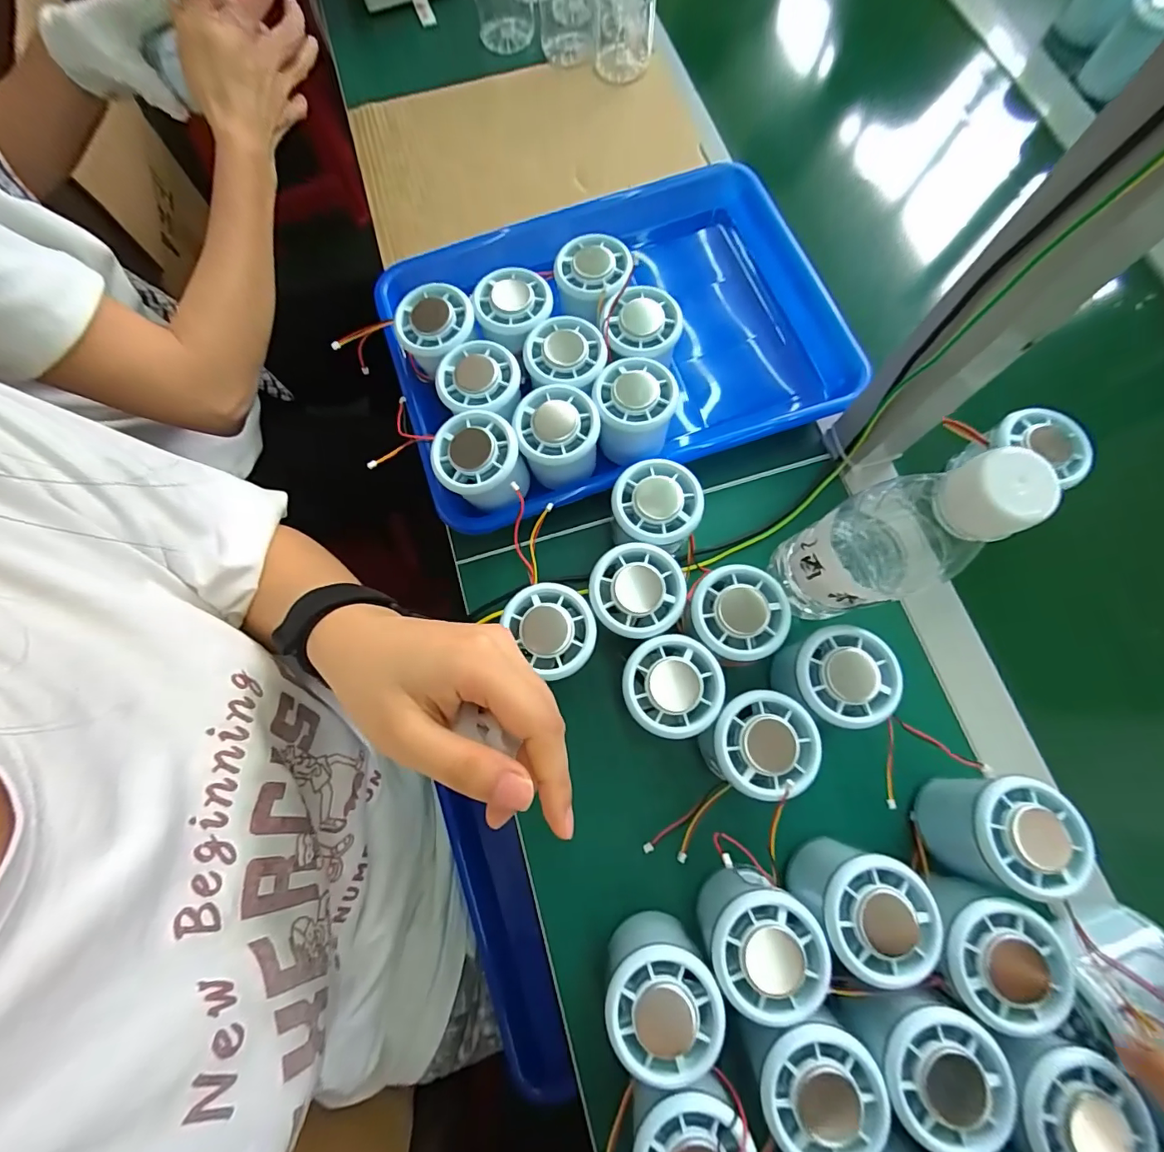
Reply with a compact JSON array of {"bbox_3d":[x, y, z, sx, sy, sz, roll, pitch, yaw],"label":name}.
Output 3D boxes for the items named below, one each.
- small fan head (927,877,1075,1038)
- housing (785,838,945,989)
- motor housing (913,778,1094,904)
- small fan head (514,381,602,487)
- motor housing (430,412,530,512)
[{"bbox_3d":[0.213,0.201,0.262,0.056,0.047,0.060,-30,76,-7],"label":"small fan head"},{"bbox_3d":[0.151,0.179,0.268,0.057,0.053,0.055,0,75,1],"label":"housing"},{"bbox_3d":[0.234,0.142,0.278,0.051,0.060,0.055,0,75,1],"label":"motor housing"},{"bbox_3d":[-0.016,-0.092,0.341,0.054,0.049,0.058,-10,75,-2],"label":"small fan head"},{"bbox_3d":[-0.068,-0.074,0.334,0.055,0.044,0.059,0,75,1],"label":"motor housing"}]

